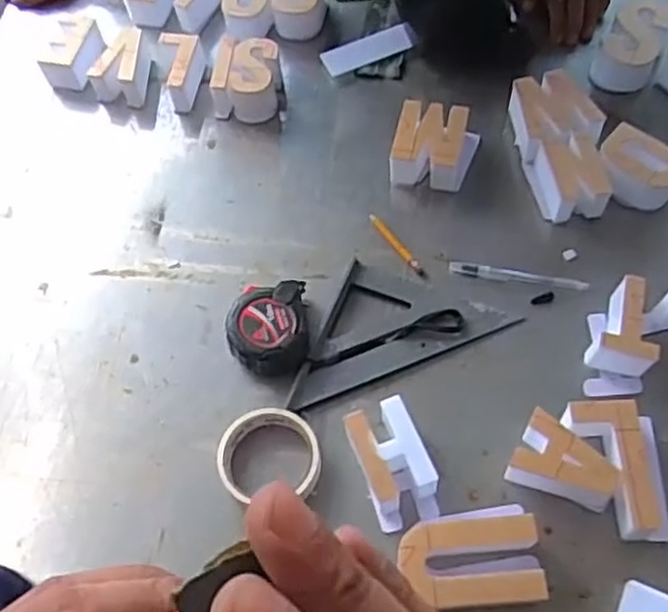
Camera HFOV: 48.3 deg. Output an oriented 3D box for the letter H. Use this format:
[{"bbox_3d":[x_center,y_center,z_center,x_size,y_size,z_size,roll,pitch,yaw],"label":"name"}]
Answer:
[{"bbox_3d":[0.052,0.138,0.652,0.057,0.044,0.100,-20,63,-5],"label":"letter H"}]

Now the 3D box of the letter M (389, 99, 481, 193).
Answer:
[{"bbox_3d":[0.112,-0.172,0.826,0.088,0.052,0.094,9,64,10],"label":"letter M"}]

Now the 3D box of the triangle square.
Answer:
[{"bbox_3d":[0.068,0.047,0.718,0.167,0.013,0.169,18,66,14],"label":"triangle square"}]

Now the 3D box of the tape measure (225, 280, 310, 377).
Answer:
[{"bbox_3d":[-0.064,0.021,0.723,0.075,0.034,0.093,-4,63,3],"label":"tape measure"}]

